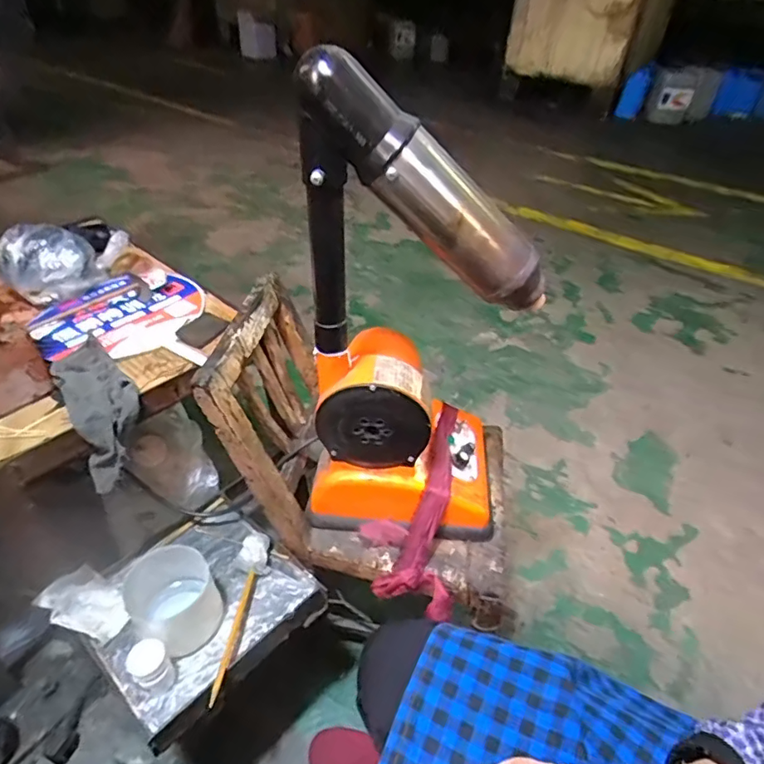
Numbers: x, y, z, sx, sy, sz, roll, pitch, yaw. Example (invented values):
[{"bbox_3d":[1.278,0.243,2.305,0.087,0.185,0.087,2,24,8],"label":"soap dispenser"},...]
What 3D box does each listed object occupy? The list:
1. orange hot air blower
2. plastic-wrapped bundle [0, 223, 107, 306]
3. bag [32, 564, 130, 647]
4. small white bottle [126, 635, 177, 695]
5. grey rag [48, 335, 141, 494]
[{"bbox_3d":[0.046,-0.054,0.566,0.222,0.486,0.181,9,39,7],"label":"orange hot air blower"},{"bbox_3d":[-0.466,-0.165,0.726,0.113,0.085,0.081,5,39,2],"label":"plastic-wrapped bundle"},{"bbox_3d":[-0.332,0.256,0.593,0.095,0.032,0.061,21,42,20],"label":"bag"},{"bbox_3d":[-0.235,0.290,0.530,0.035,0.046,0.036,2,39,-2],"label":"small white bottle"},{"bbox_3d":[-0.313,0.021,0.579,0.073,0.055,0.182,-17,65,-23],"label":"grey rag"}]

